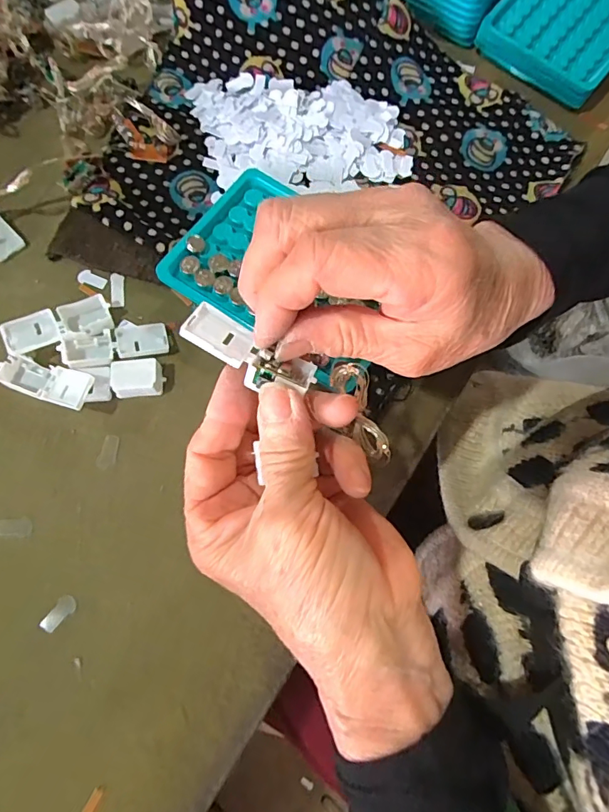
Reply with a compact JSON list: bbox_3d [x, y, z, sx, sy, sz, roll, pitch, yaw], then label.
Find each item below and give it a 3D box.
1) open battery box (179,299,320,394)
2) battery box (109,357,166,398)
[{"bbox_3d":[-0.022,-0.022,0.191,0.055,0.013,0.022,27,73,-6],"label":"open battery box"},{"bbox_3d":[-0.090,-0.015,0.256,0.027,0.011,0.019,-4,71,-6],"label":"battery box"}]

